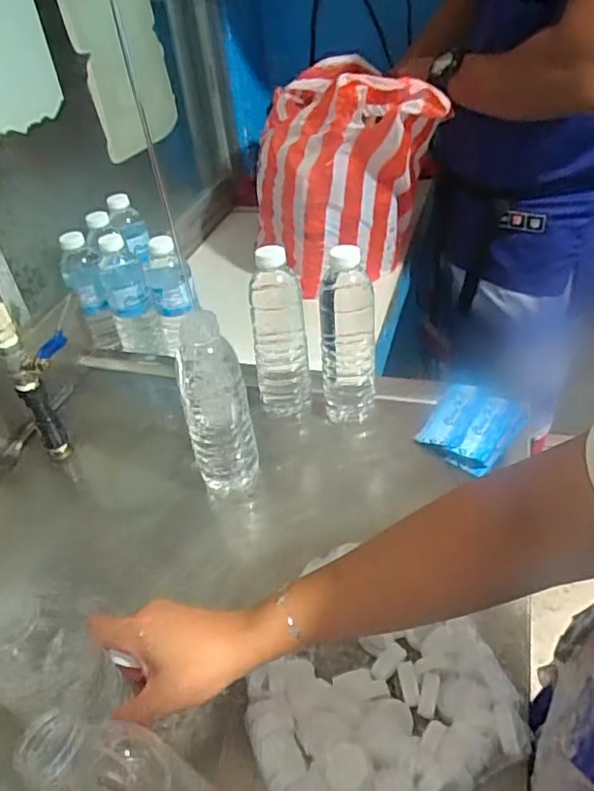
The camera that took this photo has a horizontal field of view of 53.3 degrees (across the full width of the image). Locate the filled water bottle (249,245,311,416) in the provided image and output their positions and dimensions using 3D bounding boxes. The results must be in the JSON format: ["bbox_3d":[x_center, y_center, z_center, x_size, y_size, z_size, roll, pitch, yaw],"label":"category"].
[{"bbox_3d":[-0.021,-0.065,0.669,0.059,0.211,0.059,-7,40,1],"label":"filled water bottle"}]

